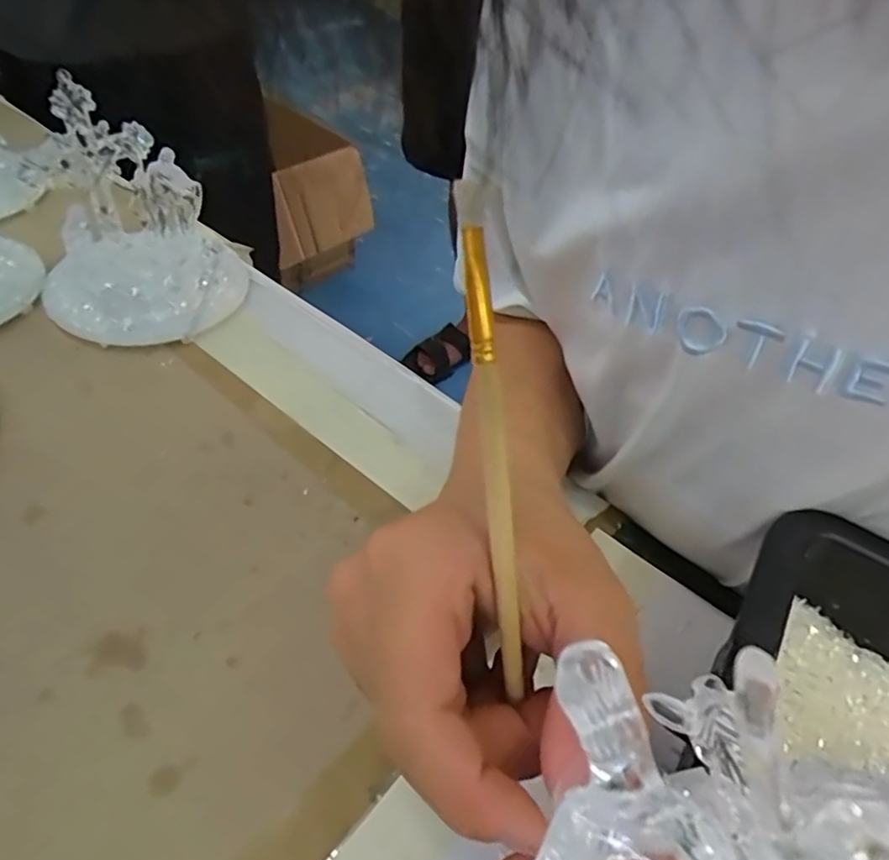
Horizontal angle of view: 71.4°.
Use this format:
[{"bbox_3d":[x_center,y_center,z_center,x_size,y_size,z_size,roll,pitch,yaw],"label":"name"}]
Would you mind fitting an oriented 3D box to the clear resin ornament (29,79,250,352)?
[{"bbox_3d":[-0.195,-0.130,0.386,0.121,0.119,0.096,-27,56,-28],"label":"clear resin ornament"}]

